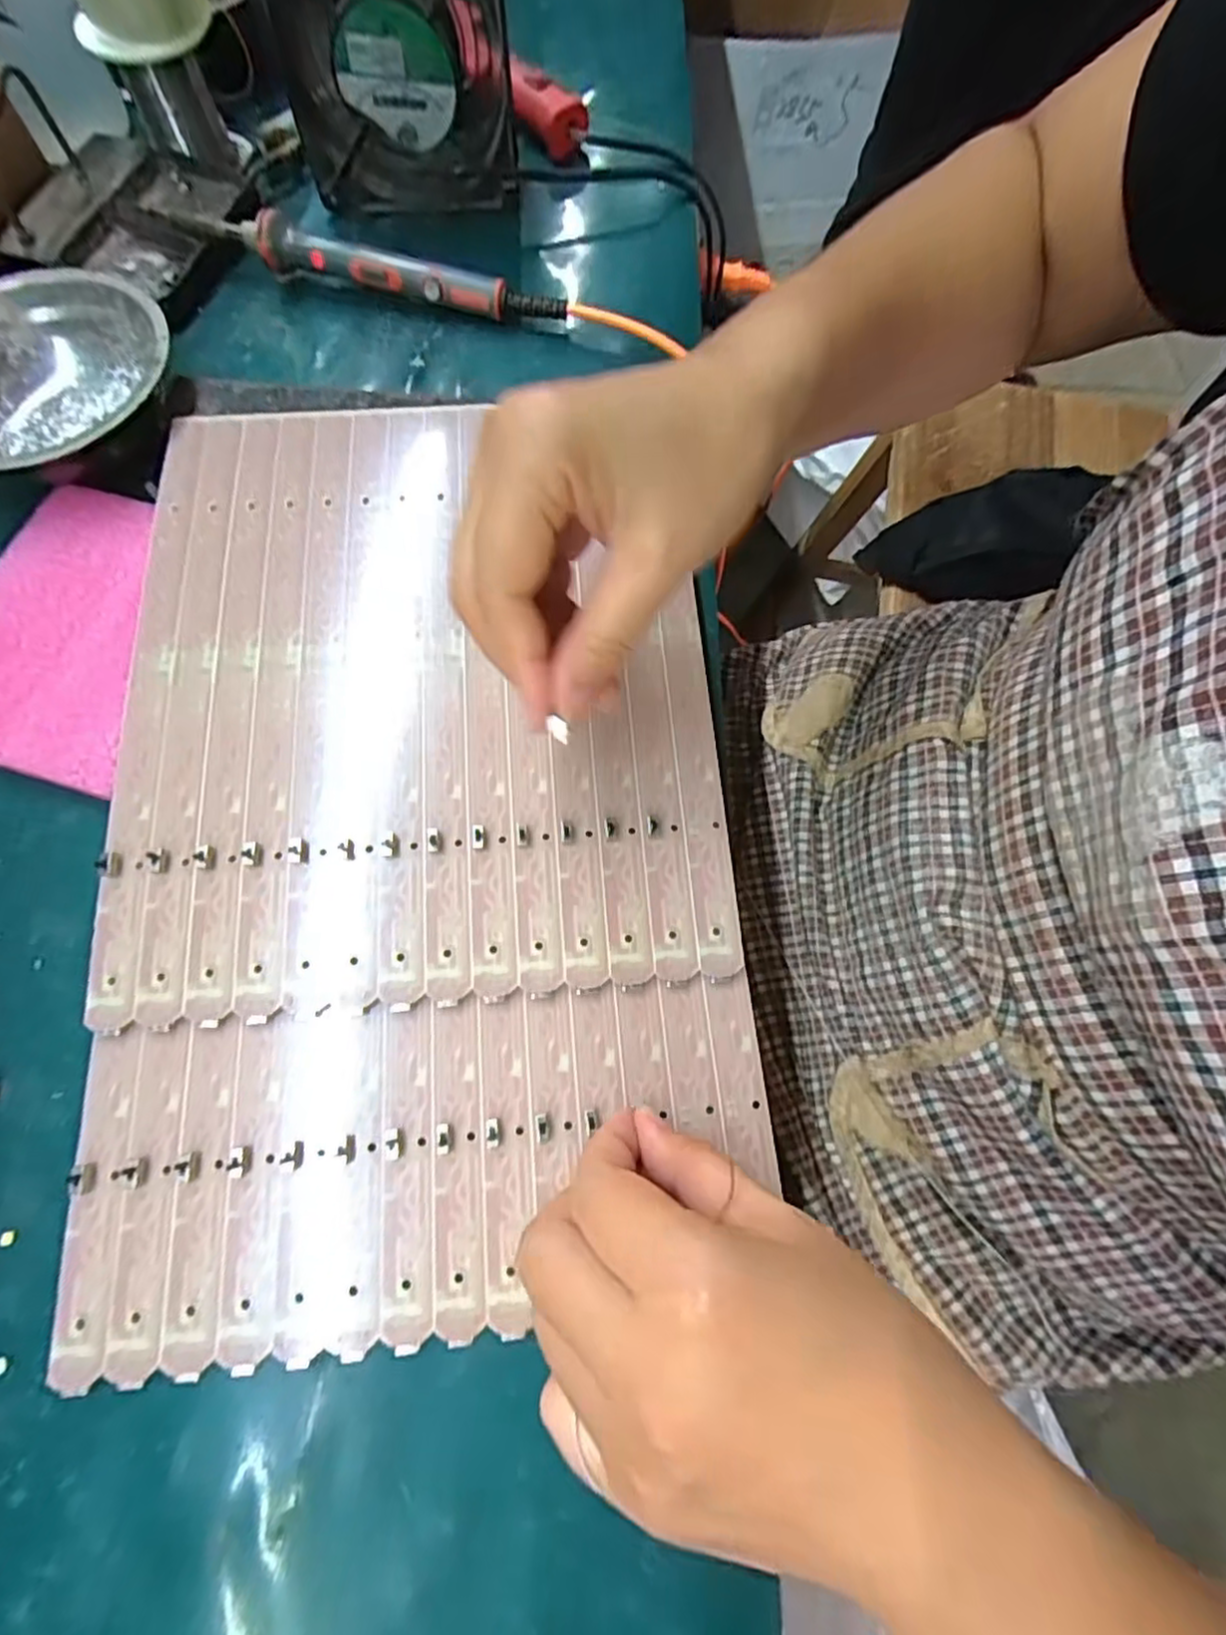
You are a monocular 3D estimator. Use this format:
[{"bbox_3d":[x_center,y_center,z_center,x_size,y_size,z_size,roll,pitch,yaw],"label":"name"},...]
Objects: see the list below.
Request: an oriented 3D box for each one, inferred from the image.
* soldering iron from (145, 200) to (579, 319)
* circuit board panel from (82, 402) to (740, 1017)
[{"bbox_3d":[-0.150,-0.309,0.372,0.247,0.024,0.022,15,71,3],"label":"soldering iron"},{"bbox_3d":[-0.081,-0.066,0.289,0.238,0.012,0.279,-5,73,-2],"label":"circuit board panel"}]

